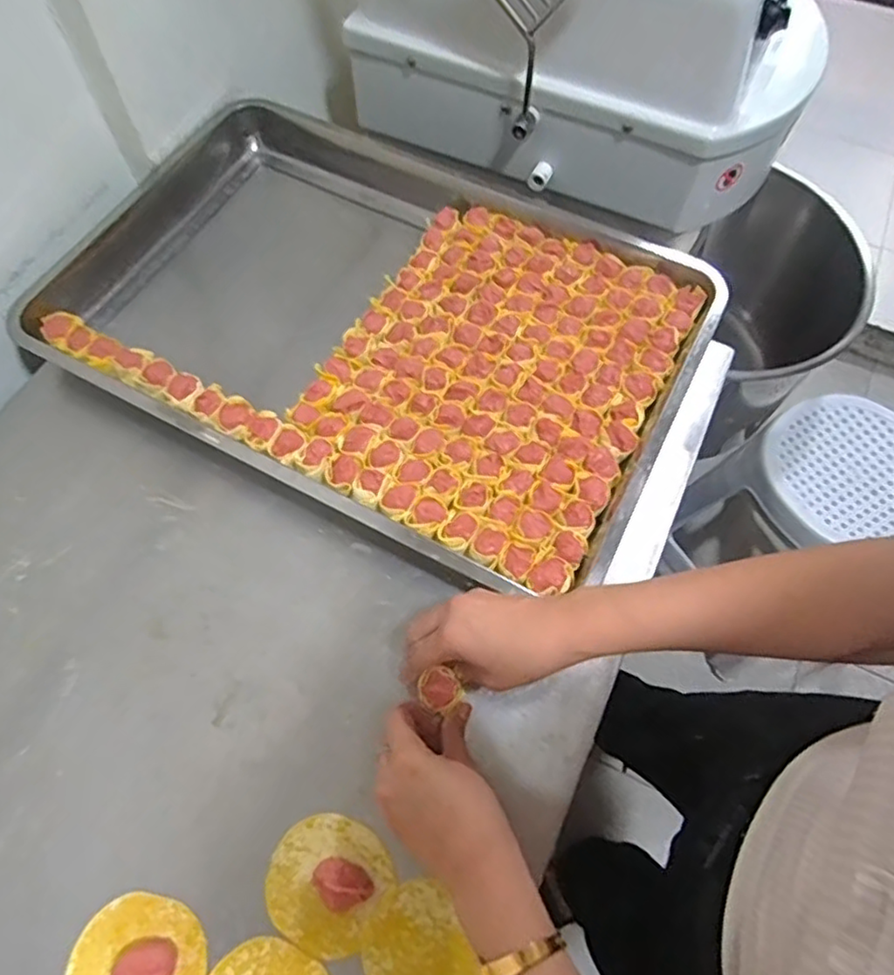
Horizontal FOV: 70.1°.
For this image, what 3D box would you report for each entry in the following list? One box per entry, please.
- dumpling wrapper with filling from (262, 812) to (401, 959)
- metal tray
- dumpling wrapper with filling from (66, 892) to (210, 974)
[{"bbox_3d":[-0.082,0.264,0.426,0.080,0.032,0.076,0,64,-1],"label":"dumpling wrapper with filling"},{"bbox_3d":[-0.081,-0.175,0.630,0.614,0.049,0.401,26,66,12],"label":"metal tray"},{"bbox_3d":[-0.202,0.309,0.407,0.086,0.026,0.078,10,64,4],"label":"dumpling wrapper with filling"}]

